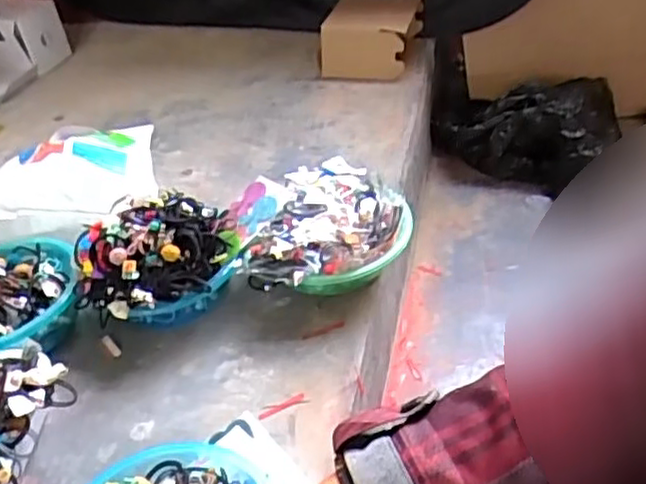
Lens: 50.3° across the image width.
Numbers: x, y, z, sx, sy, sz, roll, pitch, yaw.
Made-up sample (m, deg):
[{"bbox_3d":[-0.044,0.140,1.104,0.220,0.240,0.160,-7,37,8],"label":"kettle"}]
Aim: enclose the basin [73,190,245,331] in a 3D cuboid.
[{"bbox_3d":[-0.225,0.031,0.946,0.219,0.151,0.183,-19,40,-13],"label":"basin"}]

